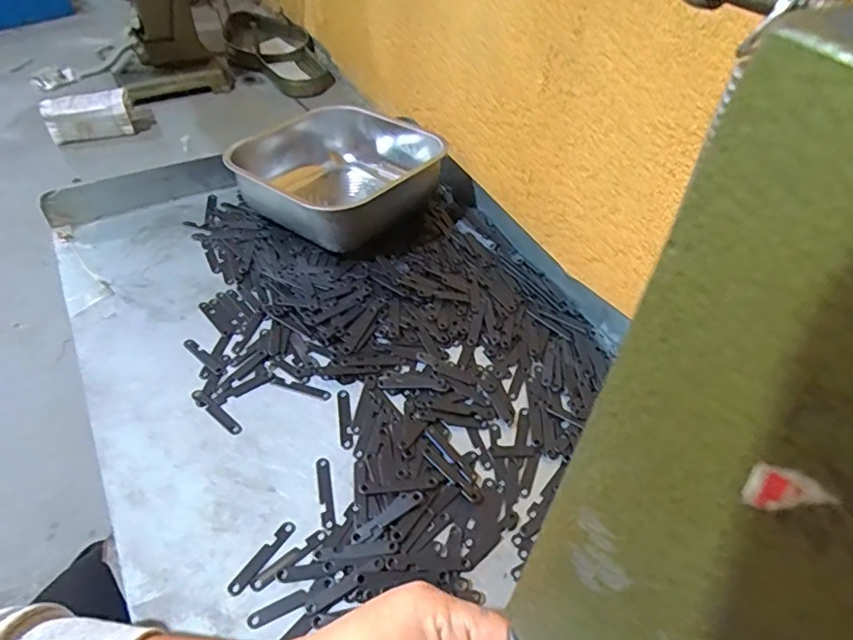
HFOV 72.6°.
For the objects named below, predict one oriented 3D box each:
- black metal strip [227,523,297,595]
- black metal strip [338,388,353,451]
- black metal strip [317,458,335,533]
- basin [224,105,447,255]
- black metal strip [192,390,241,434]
[{"bbox_3d":[-0.100,0.145,0.356,0.010,0.004,0.051,28,50,22],"label":"black metal strip"},{"bbox_3d":[-0.060,0.073,0.433,0.009,0.004,0.051,-4,46,-8],"label":"black metal strip"},{"bbox_3d":[-0.067,0.115,0.387,0.009,0.004,0.052,-6,46,-10],"label":"black metal strip"},{"bbox_3d":[-0.105,-0.147,0.598,0.177,0.064,0.169,25,49,19],"label":"basin"},{"bbox_3d":[-0.155,0.068,0.429,0.052,0.005,0.009,32,52,25],"label":"black metal strip"}]

